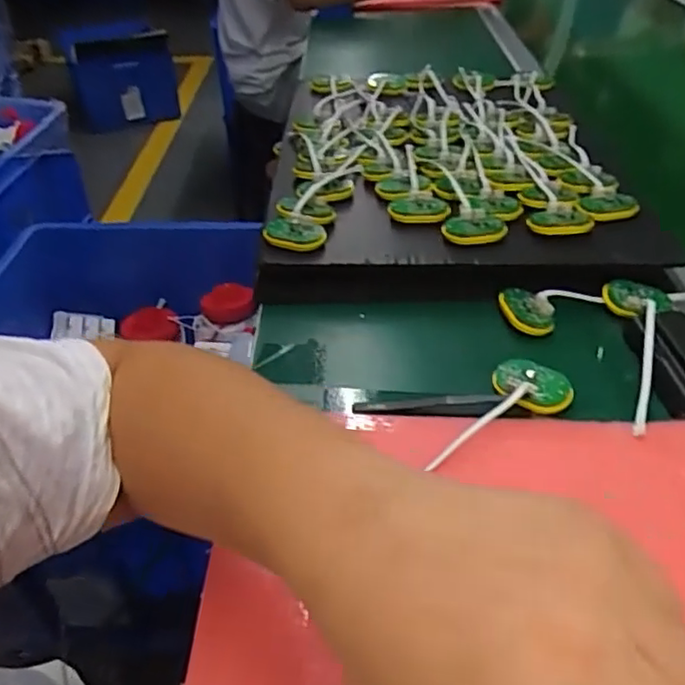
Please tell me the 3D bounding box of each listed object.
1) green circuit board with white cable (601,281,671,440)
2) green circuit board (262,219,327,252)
[{"bbox_3d":[0.212,0.006,0.474,0.050,0.020,0.171,16,43,20],"label":"green circuit board with white cable"},{"bbox_3d":[-0.042,-0.094,0.555,0.053,0.008,0.029,6,81,-3],"label":"green circuit board"}]

